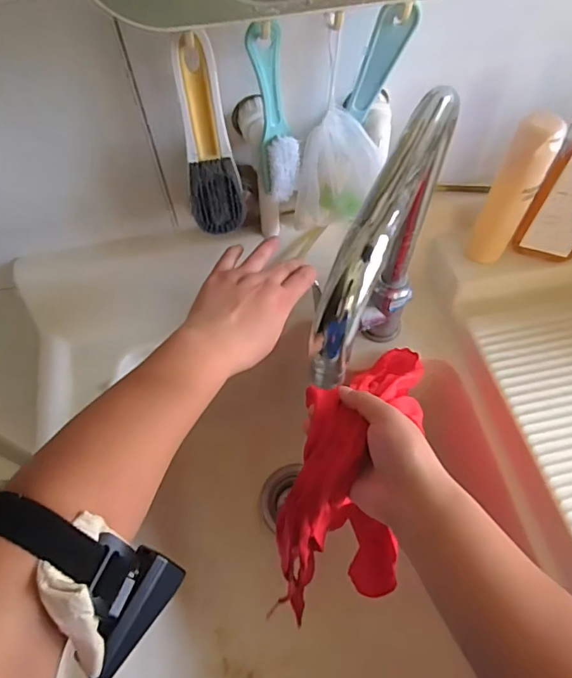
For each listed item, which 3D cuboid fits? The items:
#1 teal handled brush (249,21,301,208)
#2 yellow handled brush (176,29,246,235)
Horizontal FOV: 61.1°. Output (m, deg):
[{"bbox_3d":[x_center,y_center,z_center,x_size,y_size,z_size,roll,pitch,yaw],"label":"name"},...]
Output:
[{"bbox_3d":[-0.008,-0.182,0.404,0.032,0.145,0.025,-16,61,-7],"label":"teal handled brush"},{"bbox_3d":[-0.067,-0.159,0.412,0.046,0.175,0.027,-13,61,-6],"label":"yellow handled brush"}]

